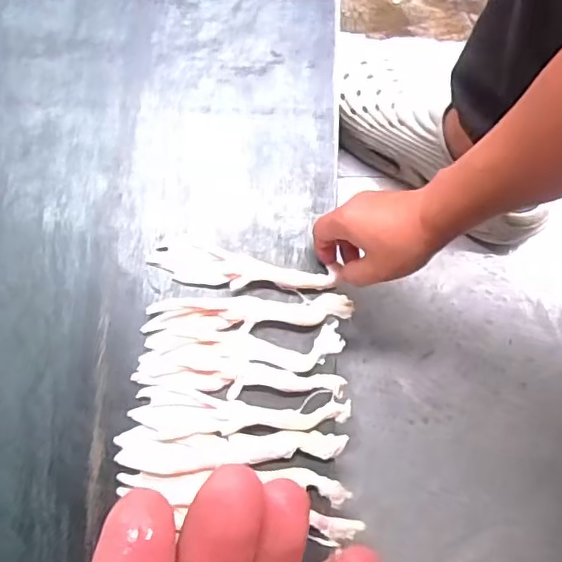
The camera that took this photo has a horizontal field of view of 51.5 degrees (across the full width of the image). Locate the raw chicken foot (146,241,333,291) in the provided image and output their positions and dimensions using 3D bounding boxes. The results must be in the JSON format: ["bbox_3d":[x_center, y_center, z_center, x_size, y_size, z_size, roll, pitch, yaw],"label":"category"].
[{"bbox_3d":[-0.037,-0.010,0.547,0.160,0.013,0.037,9,74,5],"label":"raw chicken foot"}]

